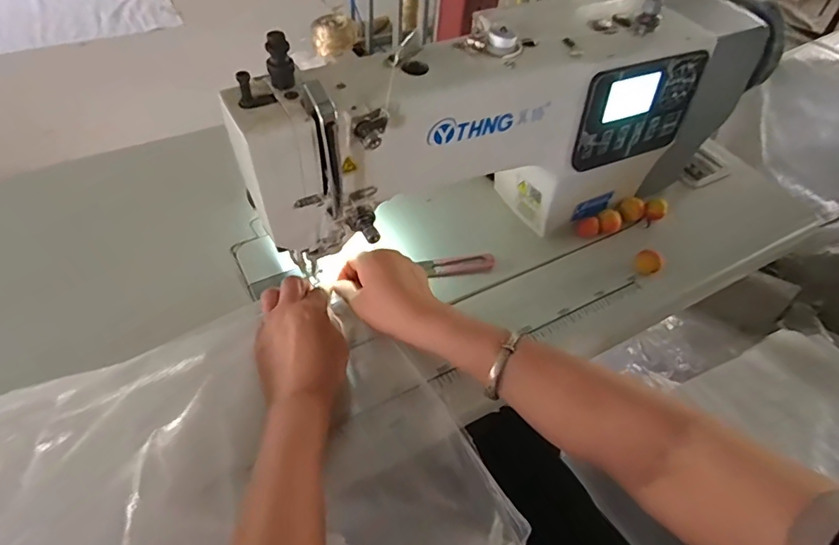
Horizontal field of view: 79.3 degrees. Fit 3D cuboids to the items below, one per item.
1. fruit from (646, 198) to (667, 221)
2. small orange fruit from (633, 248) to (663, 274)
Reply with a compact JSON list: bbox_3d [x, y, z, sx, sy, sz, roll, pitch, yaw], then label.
[{"bbox_3d":[0.301,-0.081,0.643,0.025,0.023,0.022,31,55,18],"label":"fruit"},{"bbox_3d":[0.261,-0.012,0.579,0.021,0.022,0.027,-29,60,-26],"label":"small orange fruit"}]

